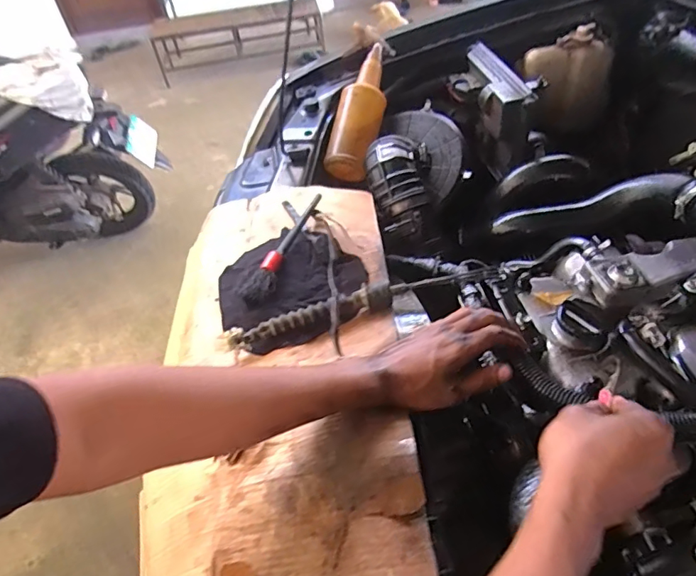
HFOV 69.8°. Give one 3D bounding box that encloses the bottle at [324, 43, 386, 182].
[{"bbox_3d":[0.020,-0.346,0.937,0.095,0.080,0.285,10,75,16],"label":"bottle"}]

